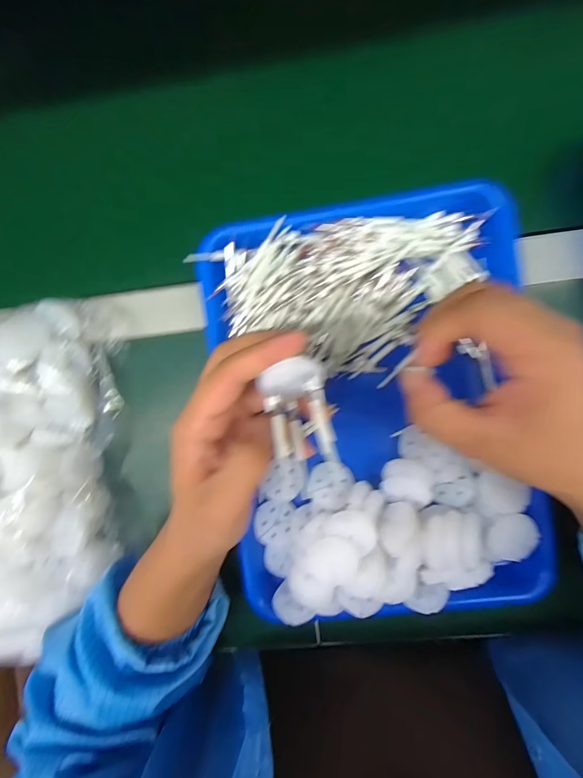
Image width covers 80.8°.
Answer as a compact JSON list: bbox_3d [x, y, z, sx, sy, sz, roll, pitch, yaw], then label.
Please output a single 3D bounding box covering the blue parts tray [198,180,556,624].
[{"bbox_3d":[0.065,0.016,0.275,0.247,0.044,0.329,-8,92,4],"label":"blue parts tray"}]

